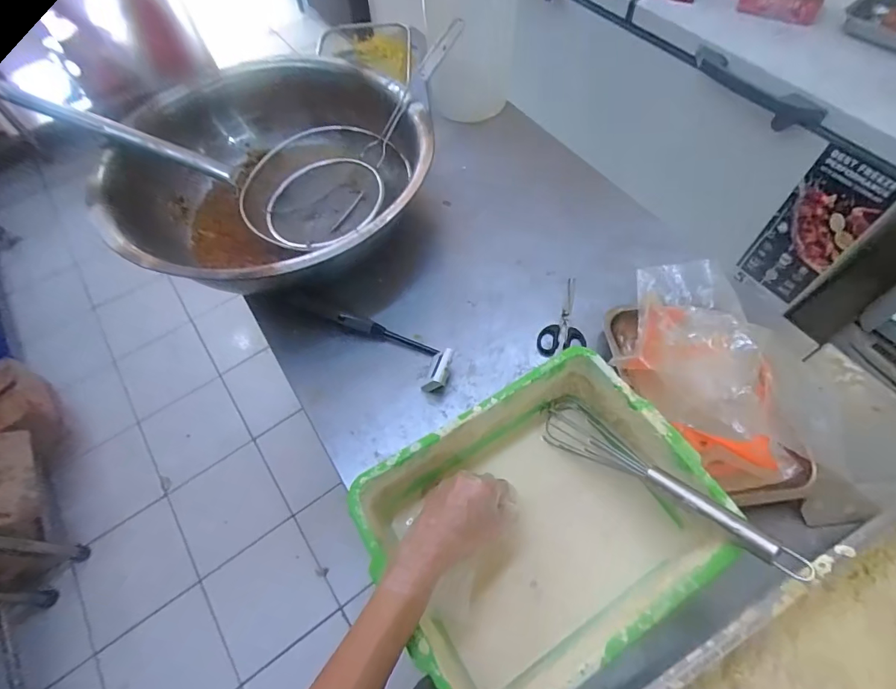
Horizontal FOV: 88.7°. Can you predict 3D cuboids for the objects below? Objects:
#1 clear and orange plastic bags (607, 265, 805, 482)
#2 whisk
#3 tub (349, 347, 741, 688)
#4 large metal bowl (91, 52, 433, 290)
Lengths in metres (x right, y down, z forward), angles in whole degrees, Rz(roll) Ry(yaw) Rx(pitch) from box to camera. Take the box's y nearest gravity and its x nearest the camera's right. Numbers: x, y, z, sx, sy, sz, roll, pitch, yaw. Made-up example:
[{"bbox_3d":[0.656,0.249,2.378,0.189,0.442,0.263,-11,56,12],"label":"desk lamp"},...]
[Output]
[{"bbox_3d":[0.340,0.023,0.629,0.195,0.059,0.324,-8,60,-1],"label":"clear and orange plastic bags"},{"bbox_3d":[0.230,0.152,0.522,0.063,0.058,0.301,-37,34,-17],"label":"whisk"},{"bbox_3d":[0.101,0.200,0.522,0.335,0.116,0.263,-30,63,-13],"label":"tub"},{"bbox_3d":[-0.281,-0.274,0.785,0.480,0.203,0.473,-2,60,3],"label":"large metal bowl"}]

